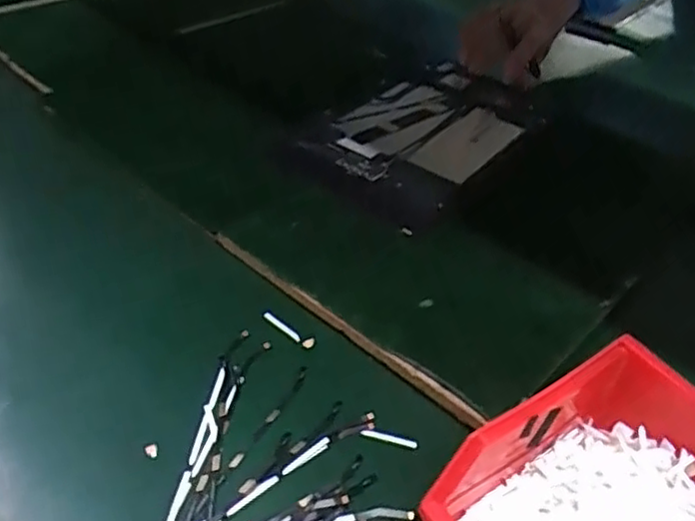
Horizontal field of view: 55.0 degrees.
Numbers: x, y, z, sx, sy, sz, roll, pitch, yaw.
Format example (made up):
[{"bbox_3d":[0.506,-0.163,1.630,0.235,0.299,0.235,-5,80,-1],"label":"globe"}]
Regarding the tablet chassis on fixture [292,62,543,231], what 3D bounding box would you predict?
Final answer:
[{"bbox_3d":[0.063,-0.105,0.542,0.135,0.026,0.187,32,49,25],"label":"tablet chassis on fixture"}]

